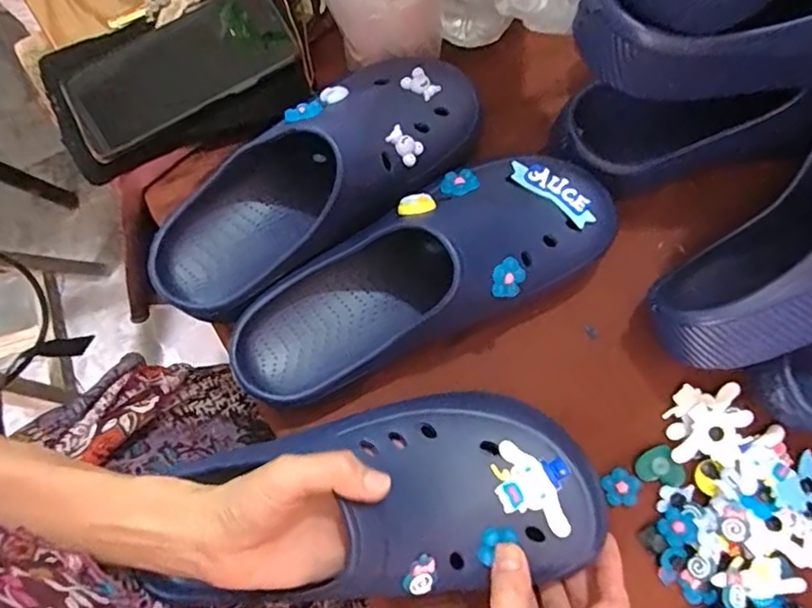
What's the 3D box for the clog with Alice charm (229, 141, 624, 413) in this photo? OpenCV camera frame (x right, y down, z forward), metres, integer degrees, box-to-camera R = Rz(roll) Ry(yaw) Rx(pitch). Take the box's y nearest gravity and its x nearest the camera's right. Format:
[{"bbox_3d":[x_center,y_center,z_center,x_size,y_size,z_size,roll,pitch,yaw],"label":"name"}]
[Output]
[{"bbox_3d":[0.010,-0.021,0.400,0.268,0.096,0.099,-26,78,-6],"label":"clog with Alice charm"}]

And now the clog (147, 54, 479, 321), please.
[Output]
[{"bbox_3d":[-0.064,-0.091,0.400,0.251,0.077,0.106,-34,79,-8],"label":"clog"}]

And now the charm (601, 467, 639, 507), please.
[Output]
[{"bbox_3d":[0.146,0.124,0.406,0.023,0.005,0.024,-4,74,15],"label":"charm"}]

